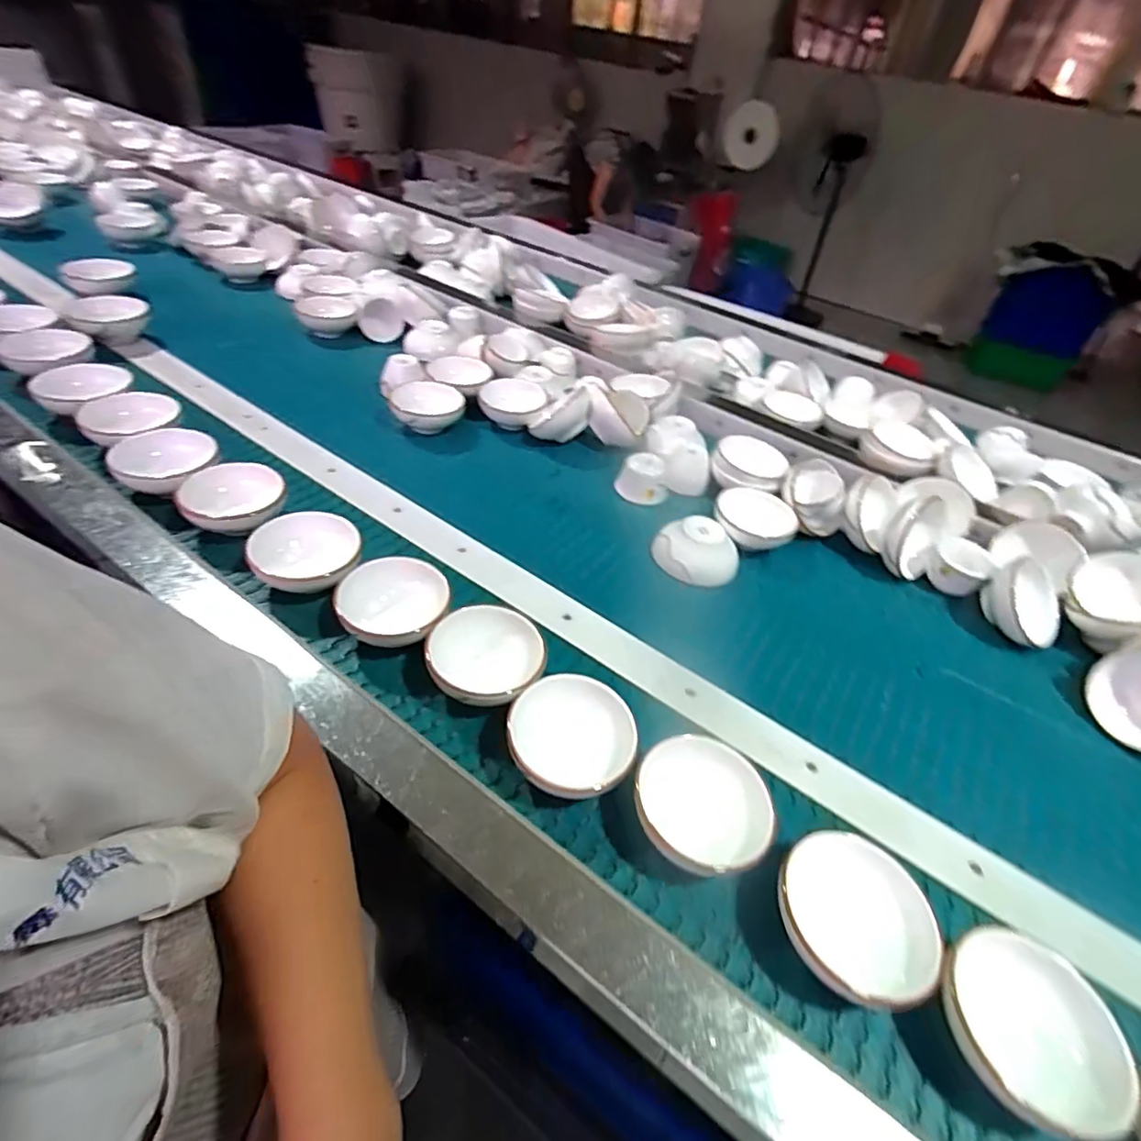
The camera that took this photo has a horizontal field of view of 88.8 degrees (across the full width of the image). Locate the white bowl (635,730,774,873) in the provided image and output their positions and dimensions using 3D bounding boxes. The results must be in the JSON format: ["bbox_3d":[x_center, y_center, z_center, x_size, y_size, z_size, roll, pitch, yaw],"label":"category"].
[{"bbox_3d":[0.106,0.193,0.473,0.104,0.048,0.107,4,39,-3],"label":"white bowl"}]

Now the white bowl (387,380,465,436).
[{"bbox_3d":[-0.224,-0.249,0.912,0.107,0.052,0.107,-8,42,-17],"label":"white bowl"}]

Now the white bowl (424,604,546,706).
[{"bbox_3d":[-0.078,0.090,0.557,0.107,0.049,0.108,4,39,-3],"label":"white bowl"}]

